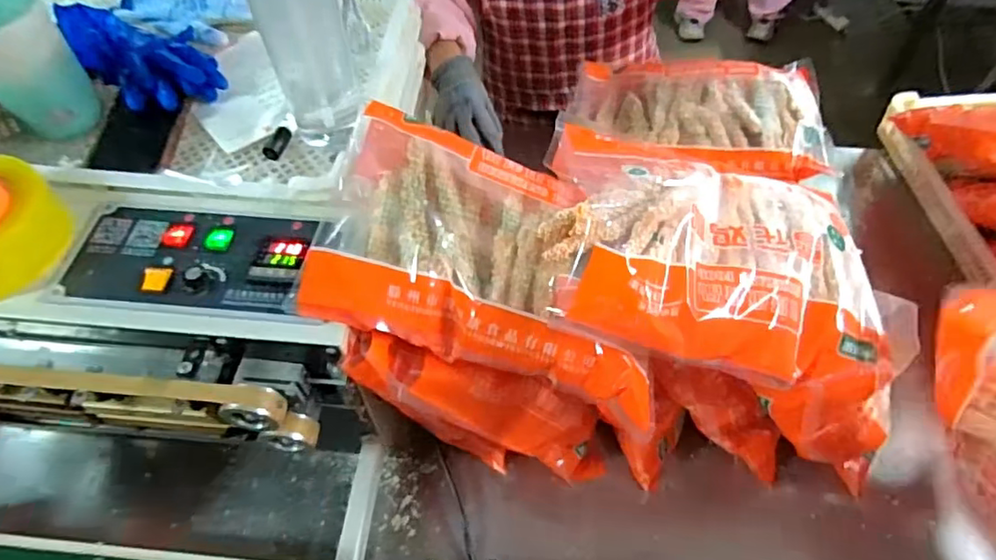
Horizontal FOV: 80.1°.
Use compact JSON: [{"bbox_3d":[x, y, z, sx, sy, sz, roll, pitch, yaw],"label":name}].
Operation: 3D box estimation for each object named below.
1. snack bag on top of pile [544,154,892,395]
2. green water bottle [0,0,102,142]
[{"bbox_3d":[0.191,-0.020,0.499,0.296,0.044,0.187,14,63,-12],"label":"snack bag on top of pile"},{"bbox_3d":[-0.466,-0.228,0.564,0.096,0.178,0.081,37,63,23],"label":"green water bottle"}]

